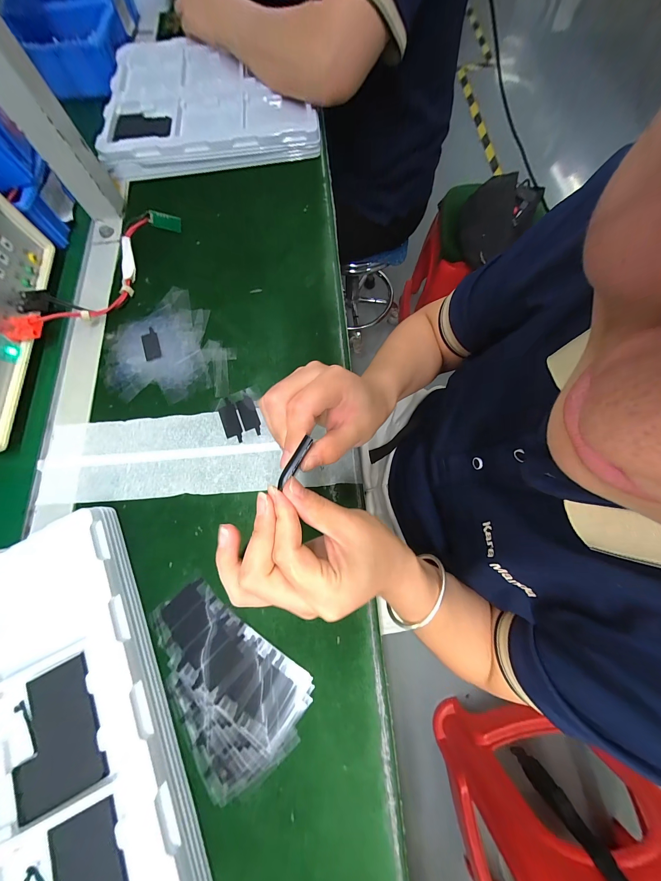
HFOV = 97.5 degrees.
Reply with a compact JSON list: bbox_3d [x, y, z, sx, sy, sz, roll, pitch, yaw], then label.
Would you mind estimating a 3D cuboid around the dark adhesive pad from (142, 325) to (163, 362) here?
[{"bbox_3d":[-0.217,-0.117,0.349,0.019,0.004,0.046,-20,73,-3],"label":"dark adhesive pad"}]

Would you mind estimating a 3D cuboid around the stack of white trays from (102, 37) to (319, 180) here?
[{"bbox_3d":[-0.186,-0.522,0.447,0.300,0.046,0.248,-9,73,-2],"label":"stack of white trays"}]

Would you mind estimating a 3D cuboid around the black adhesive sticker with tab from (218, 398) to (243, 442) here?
[{"bbox_3d":[-0.111,-0.023,0.319,0.019,0.004,0.053,-20,73,-3],"label":"black adhesive sticker with tab"}]

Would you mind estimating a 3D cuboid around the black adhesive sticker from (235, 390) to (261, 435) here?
[{"bbox_3d":[-0.091,-0.030,0.321,0.018,0.004,0.052,-22,73,-4],"label":"black adhesive sticker"}]

